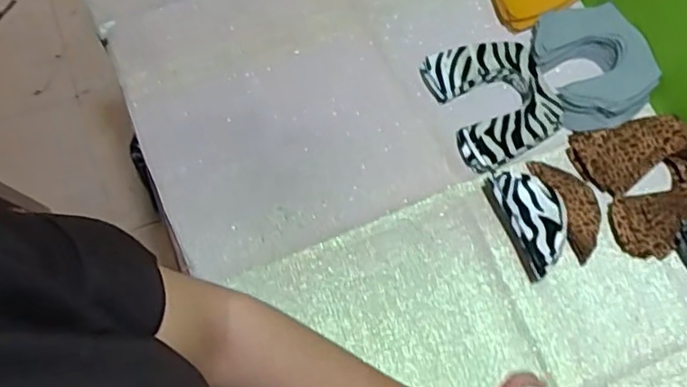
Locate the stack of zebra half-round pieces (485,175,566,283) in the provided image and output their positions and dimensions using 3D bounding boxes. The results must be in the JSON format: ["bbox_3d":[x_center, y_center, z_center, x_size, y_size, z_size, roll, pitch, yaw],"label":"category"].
[{"bbox_3d":[0.210,0.028,0.692,0.061,0.053,0.126,-17,69,-9],"label":"stack of zebra half-round pieces"}]

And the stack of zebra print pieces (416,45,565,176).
[{"bbox_3d":[0.187,-0.114,0.765,0.137,0.032,0.155,-20,70,-10],"label":"stack of zebra print pieces"}]

